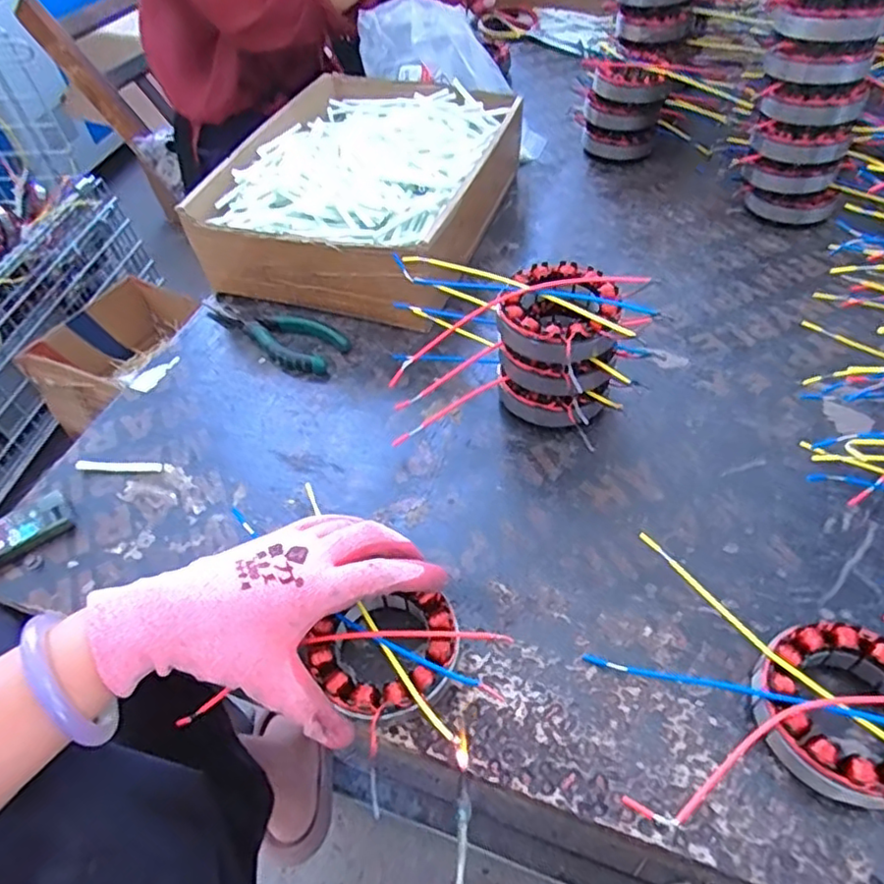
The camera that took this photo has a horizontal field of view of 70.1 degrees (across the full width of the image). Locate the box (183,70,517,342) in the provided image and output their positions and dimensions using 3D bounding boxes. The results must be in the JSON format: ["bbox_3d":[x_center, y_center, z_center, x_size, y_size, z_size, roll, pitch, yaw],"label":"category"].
[{"bbox_3d":[-0.071,-0.267,0.665,0.248,0.103,0.331,12,51,14],"label":"box"}]

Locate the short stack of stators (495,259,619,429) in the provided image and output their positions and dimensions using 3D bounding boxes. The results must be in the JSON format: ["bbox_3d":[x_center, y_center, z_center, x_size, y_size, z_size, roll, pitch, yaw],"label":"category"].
[{"bbox_3d":[0.090,-0.068,0.478,0.092,0.102,0.090,8,50,11],"label":"short stack of stators"}]

